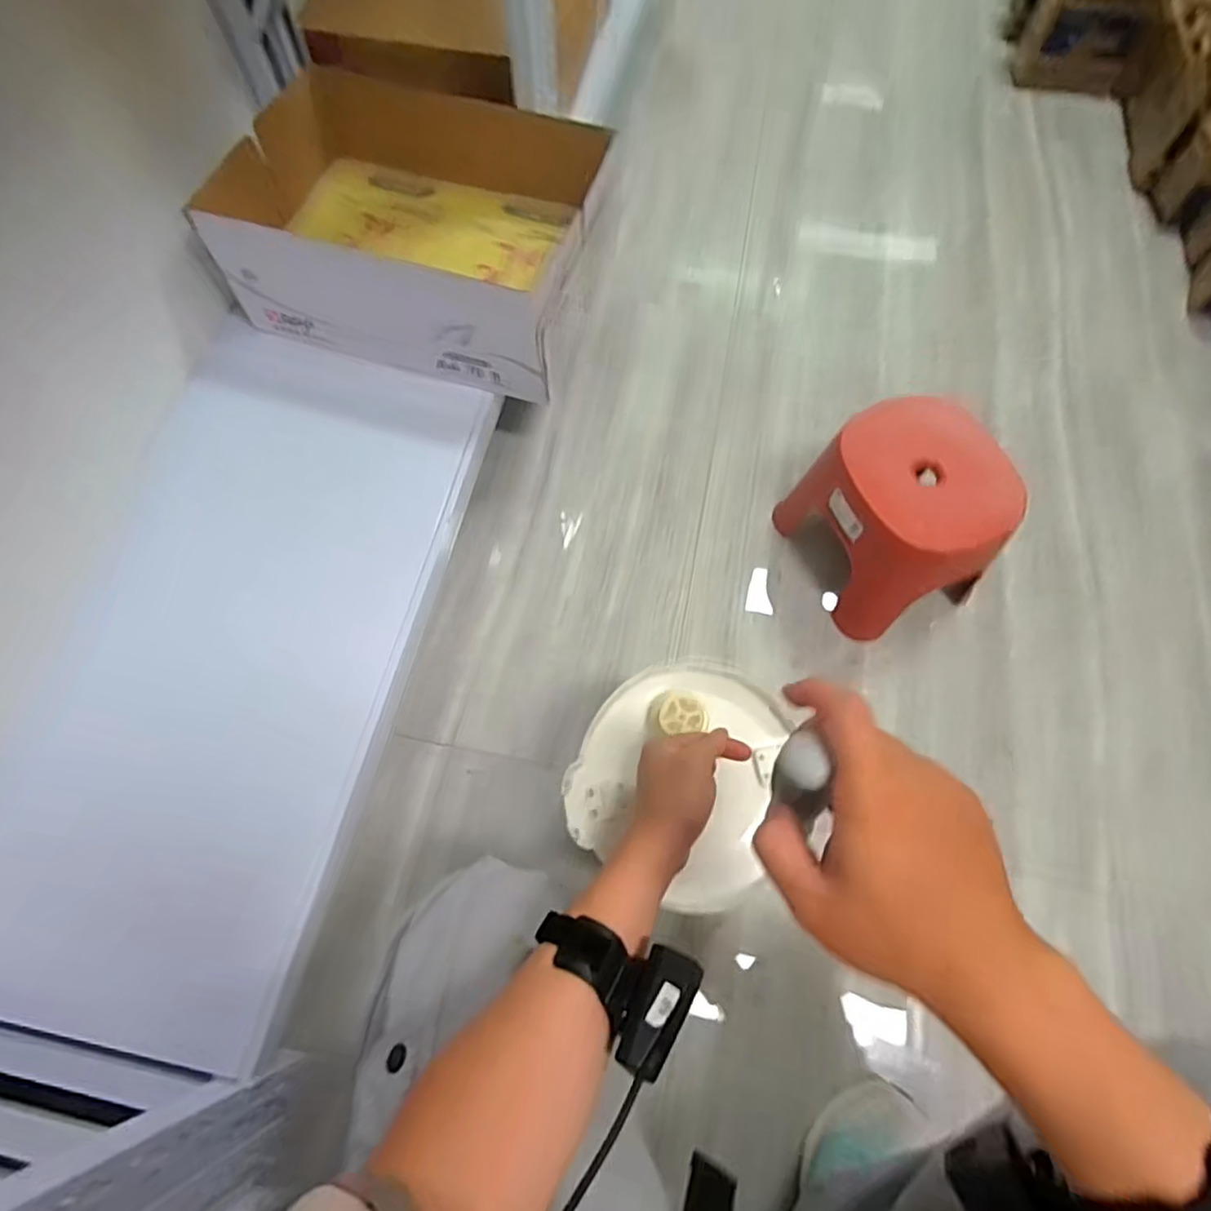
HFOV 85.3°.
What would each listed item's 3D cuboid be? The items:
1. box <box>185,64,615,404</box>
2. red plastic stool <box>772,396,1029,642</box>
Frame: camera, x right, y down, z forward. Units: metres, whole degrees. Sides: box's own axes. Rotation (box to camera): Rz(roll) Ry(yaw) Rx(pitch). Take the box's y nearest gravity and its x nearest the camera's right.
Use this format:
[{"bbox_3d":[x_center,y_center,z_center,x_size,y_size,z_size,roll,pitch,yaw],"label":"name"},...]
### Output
[{"bbox_3d":[-0.236,-0.503,0.878,0.446,0.148,0.353,16,66,6],"label":"box"},{"bbox_3d":[0.363,-0.109,0.830,0.169,0.212,0.218,-22,68,-10],"label":"red plastic stool"}]

